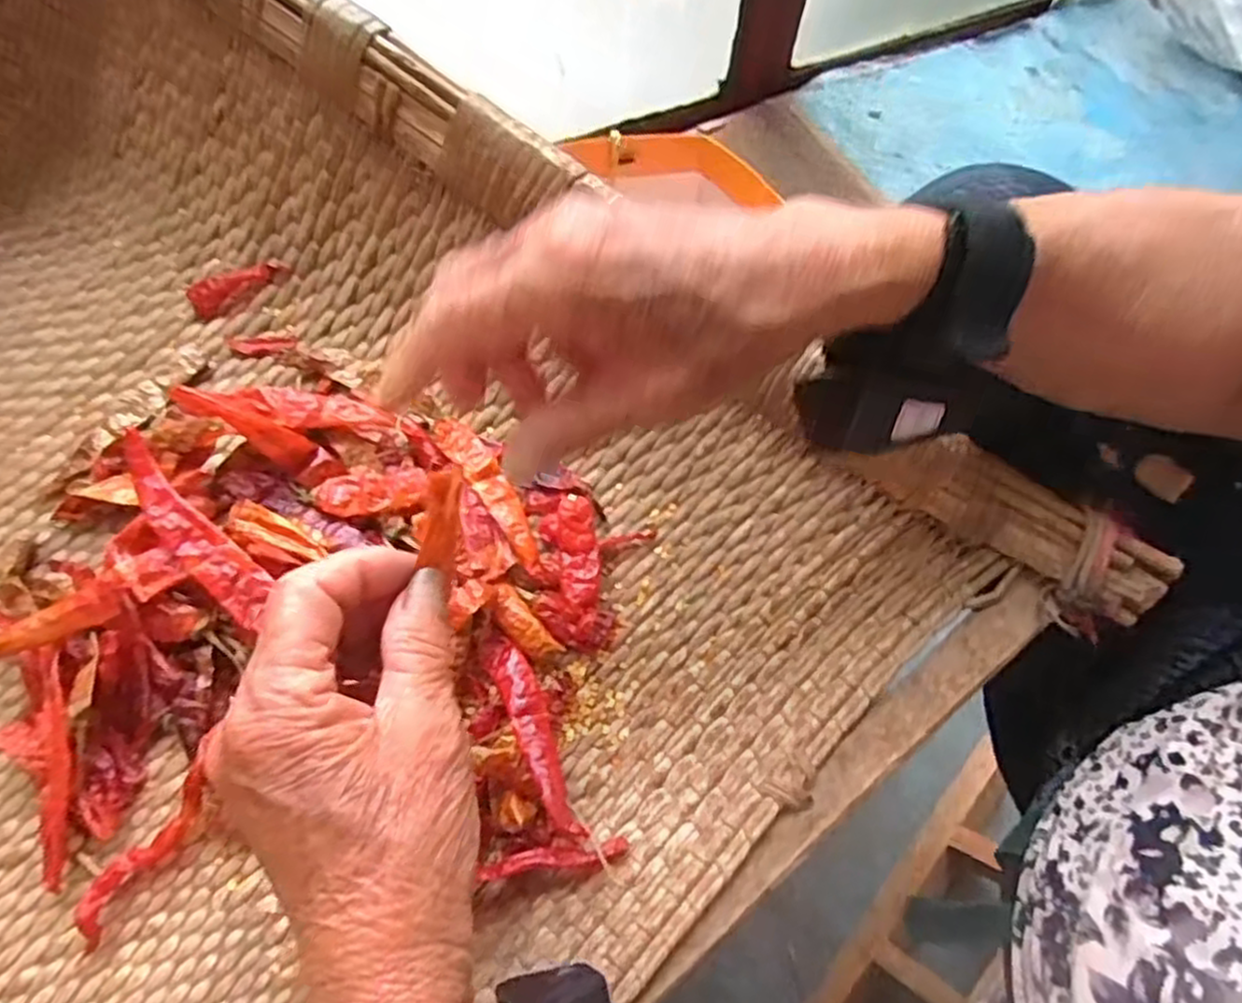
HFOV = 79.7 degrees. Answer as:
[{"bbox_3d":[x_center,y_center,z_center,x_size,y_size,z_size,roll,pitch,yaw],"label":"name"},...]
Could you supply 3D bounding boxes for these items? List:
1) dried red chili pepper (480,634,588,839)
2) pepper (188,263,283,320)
[{"bbox_3d":[-0.036,0.091,0.299,0.017,0.012,0.092,-25,50,-7],"label":"dried red chili pepper"},{"bbox_3d":[-0.209,-0.118,0.405,0.050,0.012,0.011,-26,69,-8],"label":"pepper"}]

